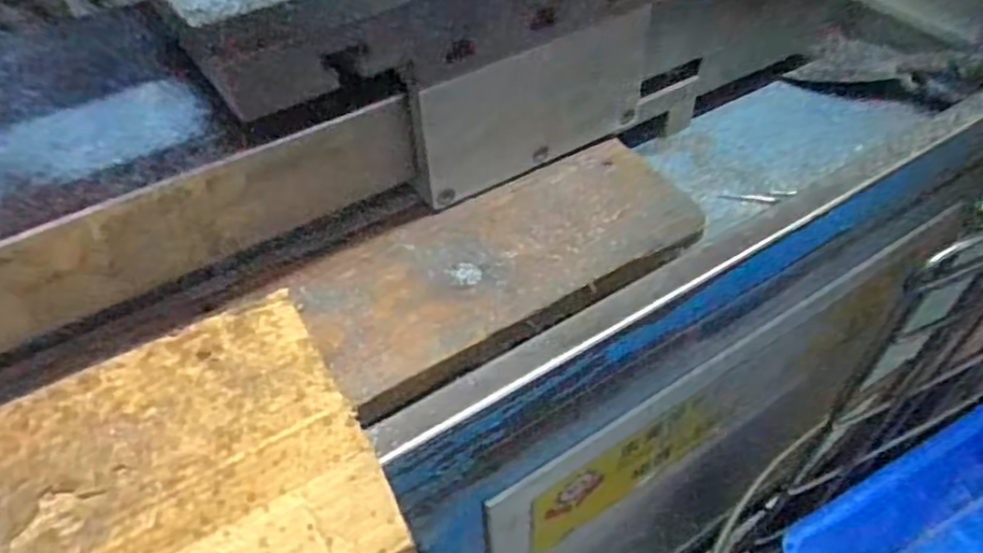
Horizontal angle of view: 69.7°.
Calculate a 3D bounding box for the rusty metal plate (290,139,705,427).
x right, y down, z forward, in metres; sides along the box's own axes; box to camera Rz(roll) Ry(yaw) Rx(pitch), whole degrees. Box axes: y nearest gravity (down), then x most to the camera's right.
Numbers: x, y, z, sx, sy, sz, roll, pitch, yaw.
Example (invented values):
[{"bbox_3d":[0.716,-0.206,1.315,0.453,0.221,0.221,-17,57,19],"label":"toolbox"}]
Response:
[{"bbox_3d":[0.013,-0.011,0.460,0.265,0.018,0.108,-27,53,-21],"label":"rusty metal plate"}]

